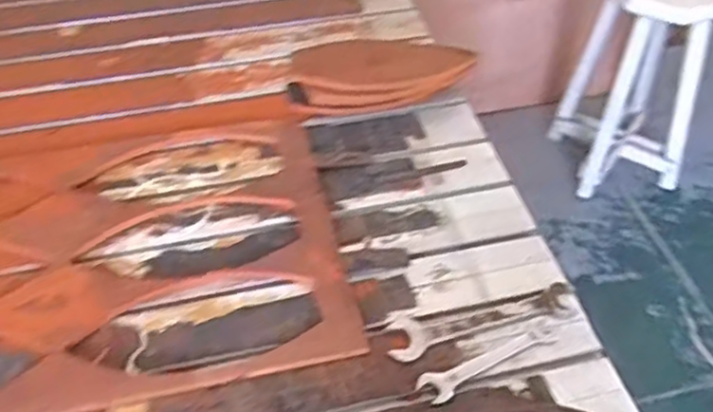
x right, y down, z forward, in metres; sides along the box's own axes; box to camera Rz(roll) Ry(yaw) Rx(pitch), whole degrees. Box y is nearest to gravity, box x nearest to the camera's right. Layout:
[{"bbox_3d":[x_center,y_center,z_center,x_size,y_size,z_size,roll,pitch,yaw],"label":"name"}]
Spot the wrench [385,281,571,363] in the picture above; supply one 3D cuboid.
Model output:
[{"bbox_3d":[0.155,0.140,0.883,0.243,0.014,0.058,-15,49,-13],"label":"wrench"}]

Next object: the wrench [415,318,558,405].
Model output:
[{"bbox_3d":[0.158,0.183,0.841,0.187,0.016,0.048,-25,52,-21],"label":"wrench"}]

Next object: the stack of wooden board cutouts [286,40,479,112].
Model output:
[{"bbox_3d":[0.047,-0.216,1.134,0.307,0.106,0.093,-5,47,-4],"label":"stack of wooden board cutouts"}]

